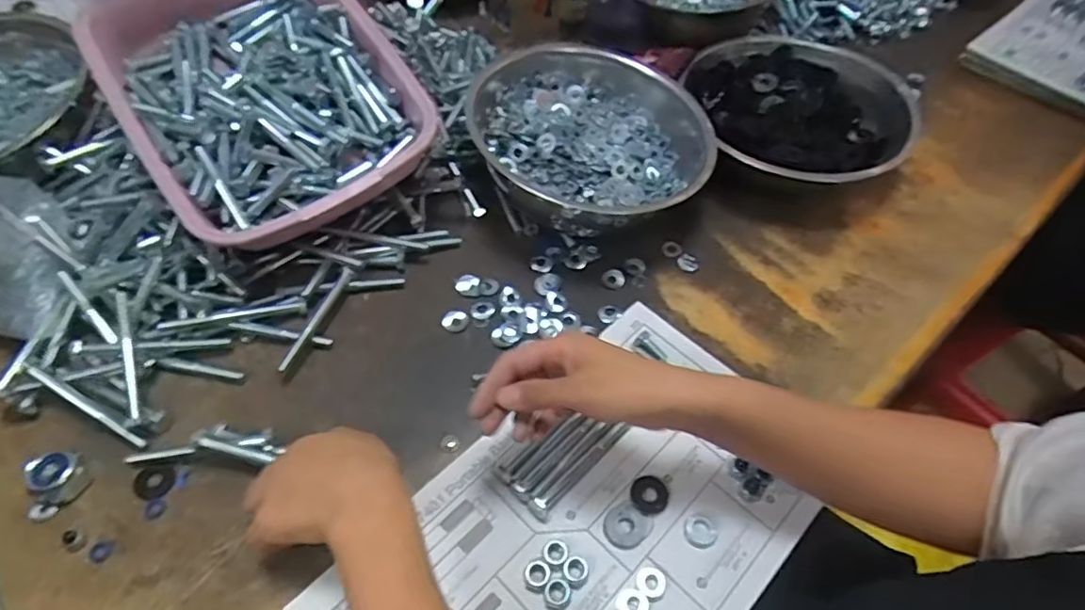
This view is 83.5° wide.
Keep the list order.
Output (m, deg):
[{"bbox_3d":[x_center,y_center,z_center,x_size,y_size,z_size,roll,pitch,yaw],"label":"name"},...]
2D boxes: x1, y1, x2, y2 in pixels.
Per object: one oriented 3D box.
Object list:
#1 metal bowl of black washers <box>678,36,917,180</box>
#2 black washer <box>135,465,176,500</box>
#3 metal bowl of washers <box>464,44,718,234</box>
[{"bbox_3d":[0.282,-0.217,0.702,0.245,0.072,0.253,1,54,-2],"label":"metal bowl of black washers"},{"bbox_3d":[-0.298,0.134,0.466,0.030,0.004,0.027,23,56,13],"label":"black washer"},{"bbox_3d":[0.050,-0.171,0.644,0.246,0.099,0.226,1,54,-2],"label":"metal bowl of washers"}]

